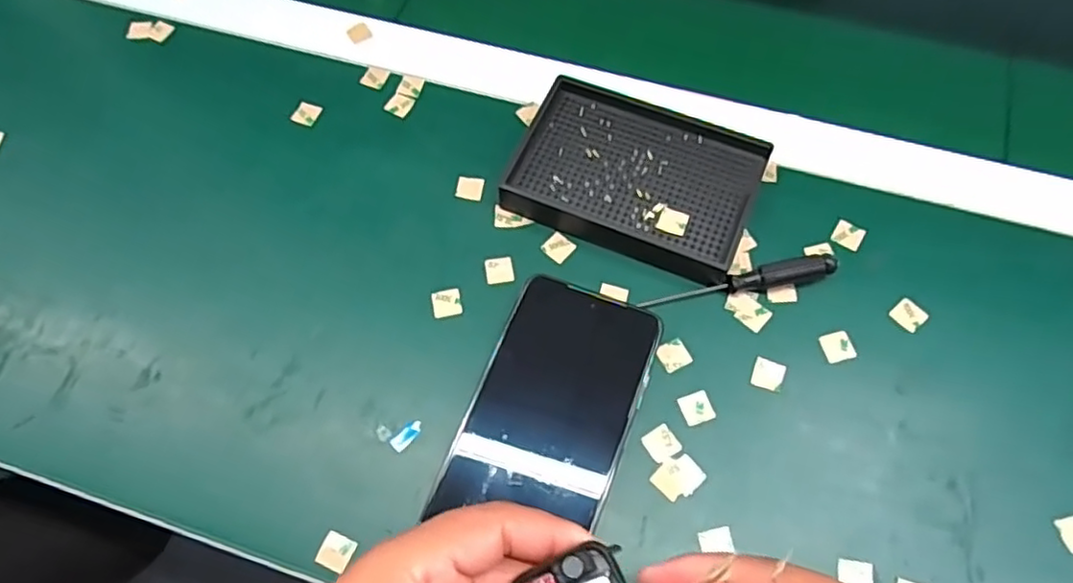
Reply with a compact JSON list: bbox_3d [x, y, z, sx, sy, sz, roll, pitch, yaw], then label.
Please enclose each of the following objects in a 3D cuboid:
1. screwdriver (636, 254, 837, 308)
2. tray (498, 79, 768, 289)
[{"bbox_3d":[0.111,-0.004,0.361,0.106,0.013,0.012,-11,66,-4],"label":"screwdriver"},{"bbox_3d":[0.059,-0.069,0.389,0.136,0.019,0.094,22,68,11],"label":"tray"}]

